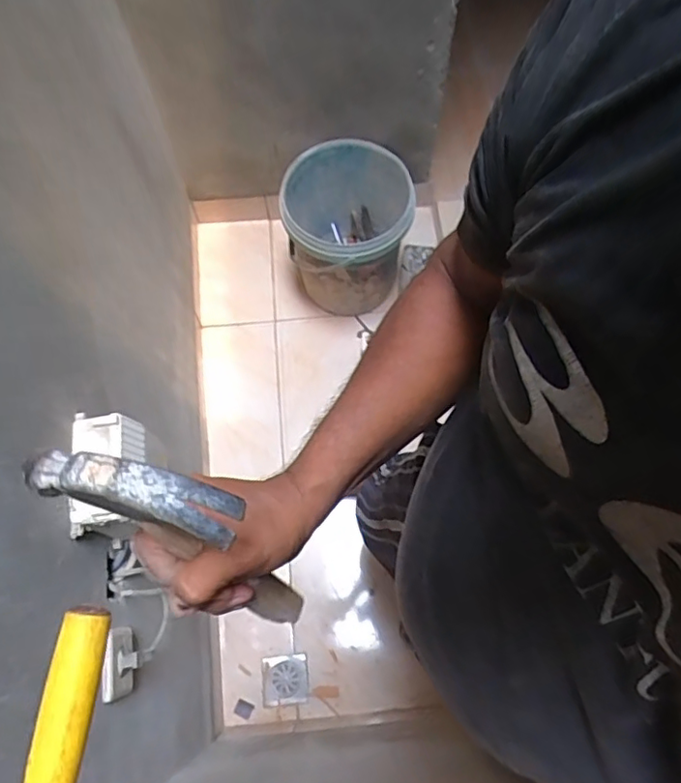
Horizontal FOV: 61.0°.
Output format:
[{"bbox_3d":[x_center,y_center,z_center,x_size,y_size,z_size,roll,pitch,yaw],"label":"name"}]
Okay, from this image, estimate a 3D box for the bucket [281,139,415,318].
[{"bbox_3d":[0.019,-0.418,1.540,0.308,0.389,0.354,5,68,1],"label":"bucket"}]

